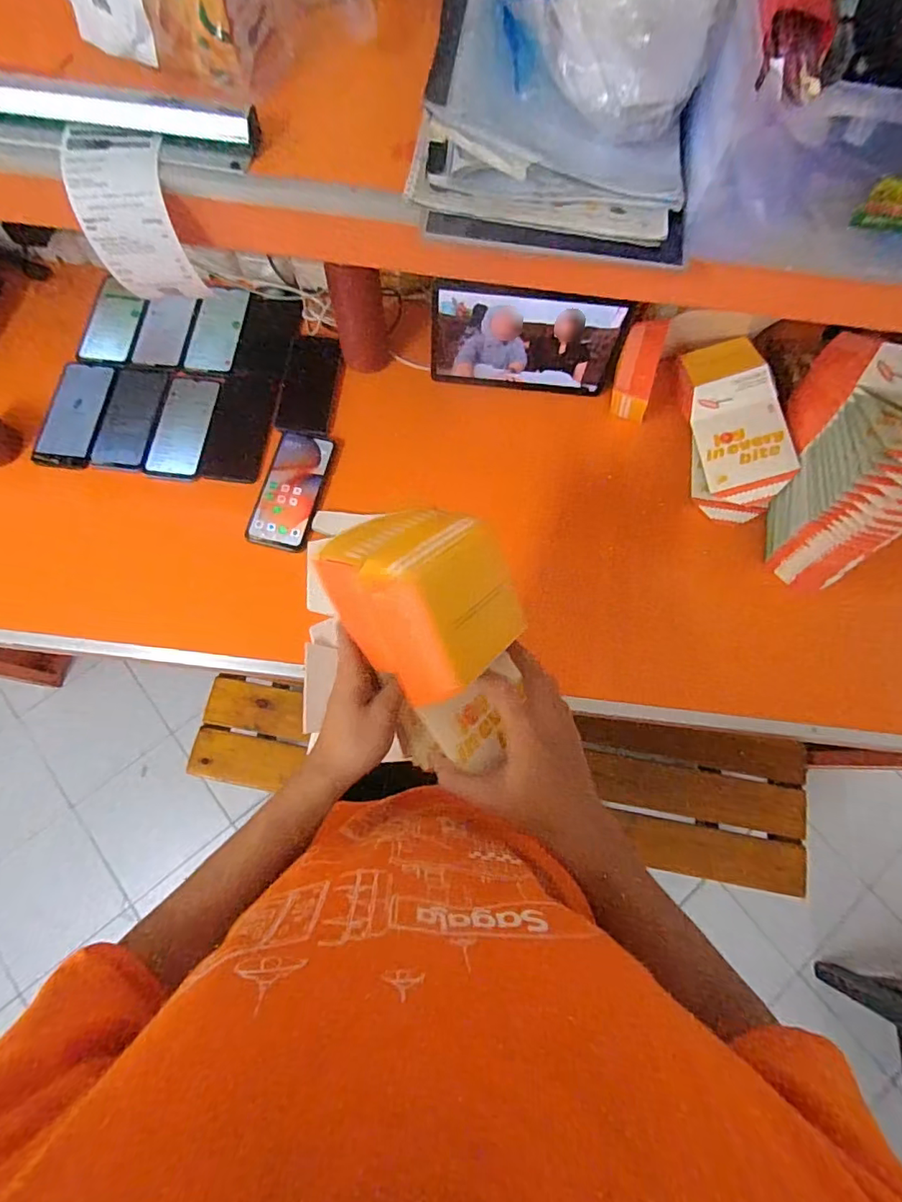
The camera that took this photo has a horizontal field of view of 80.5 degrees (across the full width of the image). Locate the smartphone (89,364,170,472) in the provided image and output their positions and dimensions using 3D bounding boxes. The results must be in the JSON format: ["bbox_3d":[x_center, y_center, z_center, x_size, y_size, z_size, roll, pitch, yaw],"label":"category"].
[{"bbox_3d":[-0.446,-0.254,0.739,0.077,0.015,0.157,9,78,-2],"label":"smartphone"}]

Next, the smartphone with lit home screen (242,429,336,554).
[{"bbox_3d":[-0.217,-0.152,0.727,0.080,0.015,0.168,12,73,1],"label":"smartphone with lit home screen"}]

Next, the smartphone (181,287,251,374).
[{"bbox_3d":[-0.349,-0.402,0.793,0.067,0.006,0.134,7,78,-4],"label":"smartphone"}]

